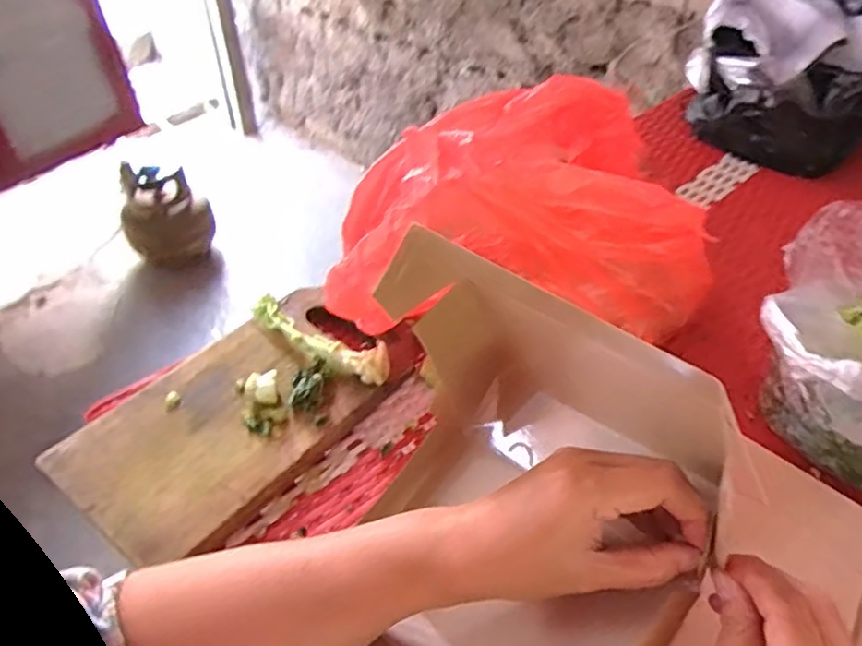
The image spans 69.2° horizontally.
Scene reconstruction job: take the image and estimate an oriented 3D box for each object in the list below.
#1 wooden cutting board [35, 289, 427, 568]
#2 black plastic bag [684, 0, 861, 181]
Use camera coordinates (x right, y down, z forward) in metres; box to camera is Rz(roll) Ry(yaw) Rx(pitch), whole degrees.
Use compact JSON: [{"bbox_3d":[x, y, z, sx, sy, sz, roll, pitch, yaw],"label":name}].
[{"bbox_3d":[-0.145,0.062,0.496,0.151,0.033,0.262,27,50,25],"label":"wooden cutting board"},{"bbox_3d":[0.502,-0.342,0.826,0.279,0.159,0.294,18,46,18],"label":"black plastic bag"}]

